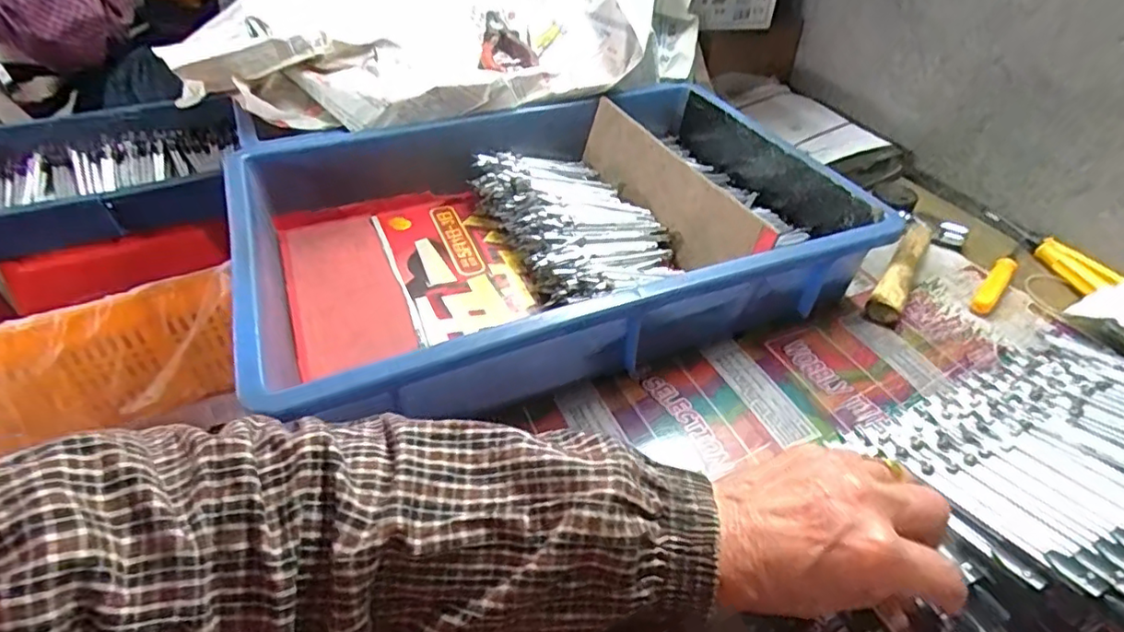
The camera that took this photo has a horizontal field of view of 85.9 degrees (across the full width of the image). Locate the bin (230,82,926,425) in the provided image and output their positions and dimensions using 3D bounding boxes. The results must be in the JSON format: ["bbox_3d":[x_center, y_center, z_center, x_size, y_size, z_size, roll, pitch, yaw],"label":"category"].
[{"bbox_3d":[-0.005,-0.071,0.470,0.421,0.085,0.281,-16,46,-18],"label":"bin"}]

